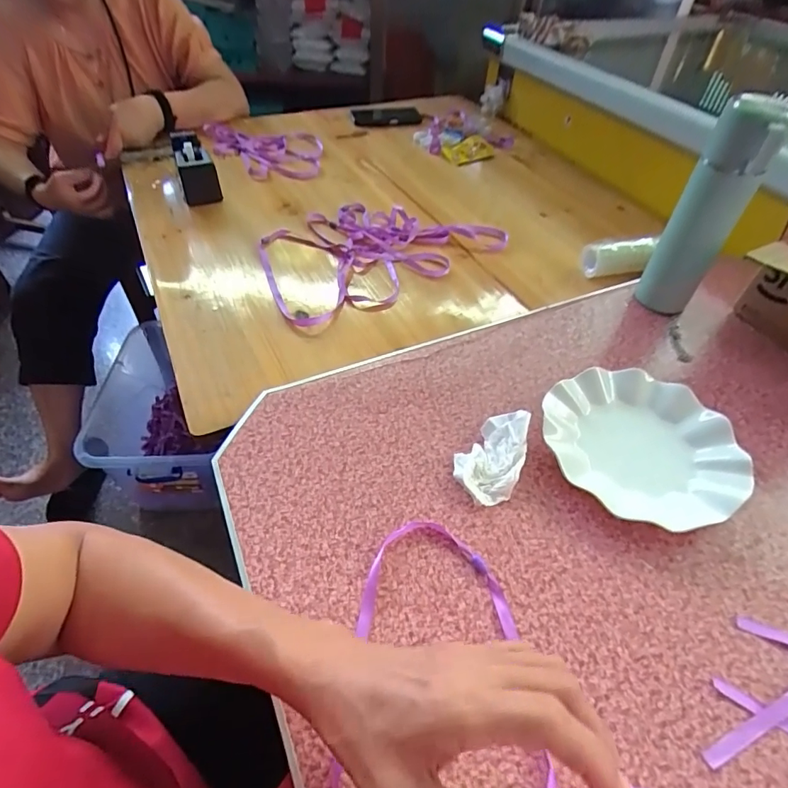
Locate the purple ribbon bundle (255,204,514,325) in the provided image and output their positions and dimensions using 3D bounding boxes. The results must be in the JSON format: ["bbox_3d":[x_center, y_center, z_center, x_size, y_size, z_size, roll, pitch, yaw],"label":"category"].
[{"bbox_3d":[-0.042,-0.239,0.756,0.384,0.046,0.259,-32,57,-27],"label":"purple ribbon bundle"}]

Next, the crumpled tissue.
[{"bbox_3d":[0.096,0.056,0.457,0.058,0.031,0.096,23,52,17],"label":"crumpled tissue"}]

